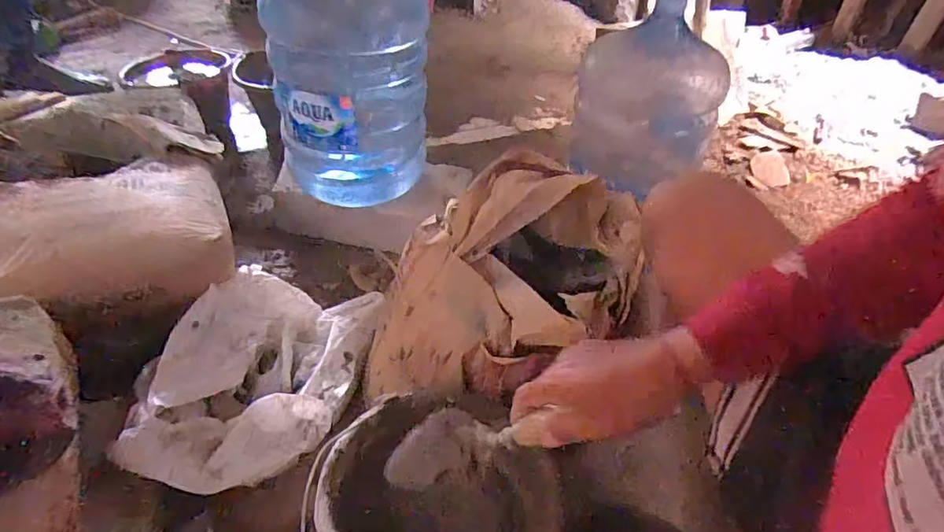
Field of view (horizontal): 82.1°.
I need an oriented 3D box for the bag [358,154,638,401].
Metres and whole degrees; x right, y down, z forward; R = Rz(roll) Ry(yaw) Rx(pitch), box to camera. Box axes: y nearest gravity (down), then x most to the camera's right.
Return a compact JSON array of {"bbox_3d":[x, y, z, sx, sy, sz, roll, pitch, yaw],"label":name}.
[{"bbox_3d":[0.036,0.020,0.696,0.314,0.187,0.280,1,41,-3],"label":"bag"}]

